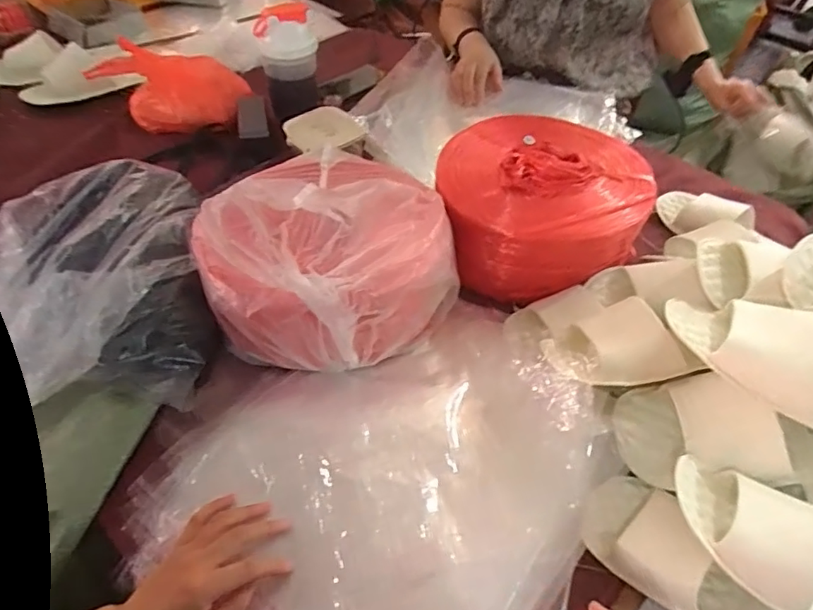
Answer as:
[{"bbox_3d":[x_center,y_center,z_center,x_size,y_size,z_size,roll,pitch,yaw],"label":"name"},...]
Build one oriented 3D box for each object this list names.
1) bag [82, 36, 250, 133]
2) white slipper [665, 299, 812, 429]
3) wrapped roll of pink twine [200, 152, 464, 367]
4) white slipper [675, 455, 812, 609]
[{"bbox_3d":[-0.413,-0.396,0.952,0.258,0.092,0.157,1,49,-2],"label":"bag"},{"bbox_3d":[0.370,0.064,0.482,0.264,0.066,0.090,32,55,22],"label":"white slipper"},{"bbox_3d":[-0.075,-0.069,0.593,0.248,0.216,0.260,1,49,-2],"label":"wrapped roll of pink twine"},{"bbox_3d":[0.322,0.221,0.438,0.217,0.057,0.089,45,59,12],"label":"white slipper"}]

